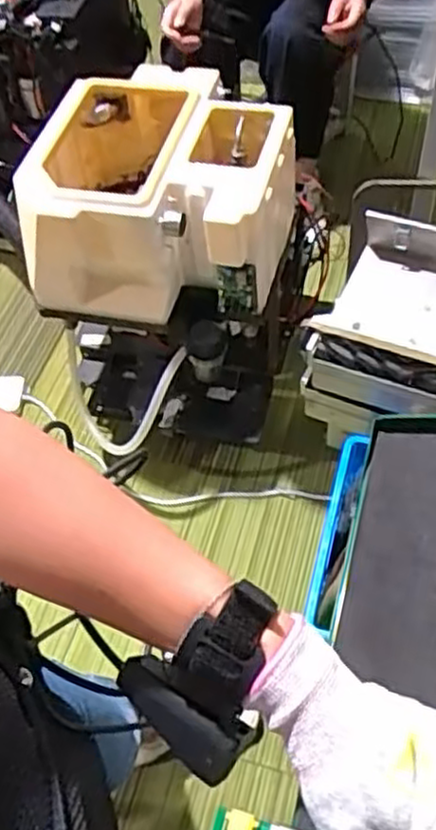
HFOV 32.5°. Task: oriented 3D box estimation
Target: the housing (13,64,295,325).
[{"bbox_3d":[-0.093,-0.392,1.290,0.435,0.215,0.409,2,54,6],"label":"housing"}]

